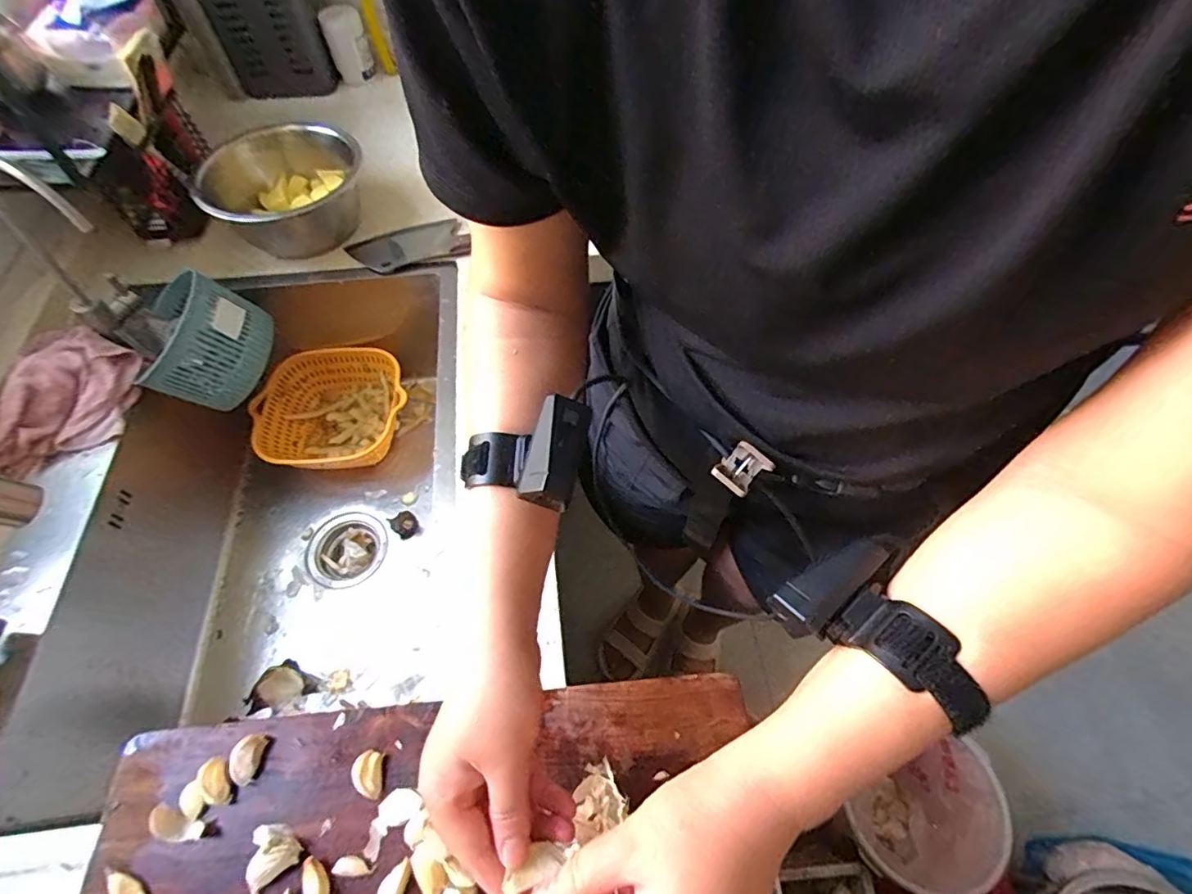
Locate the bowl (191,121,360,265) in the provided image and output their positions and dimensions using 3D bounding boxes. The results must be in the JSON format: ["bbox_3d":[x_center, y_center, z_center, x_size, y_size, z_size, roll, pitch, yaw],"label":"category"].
[{"bbox_3d":[-0.431,-0.360,0.753,0.195,0.112,0.195,0,59,0],"label":"bowl"}]

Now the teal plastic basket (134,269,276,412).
[{"bbox_3d":[-0.485,-0.126,0.678,0.105,0.111,0.146,16,74,26],"label":"teal plastic basket"}]

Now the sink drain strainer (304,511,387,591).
[{"bbox_3d":[-0.350,0.149,0.778,0.103,0.041,0.109,0,59,0],"label":"sink drain strainer"}]

